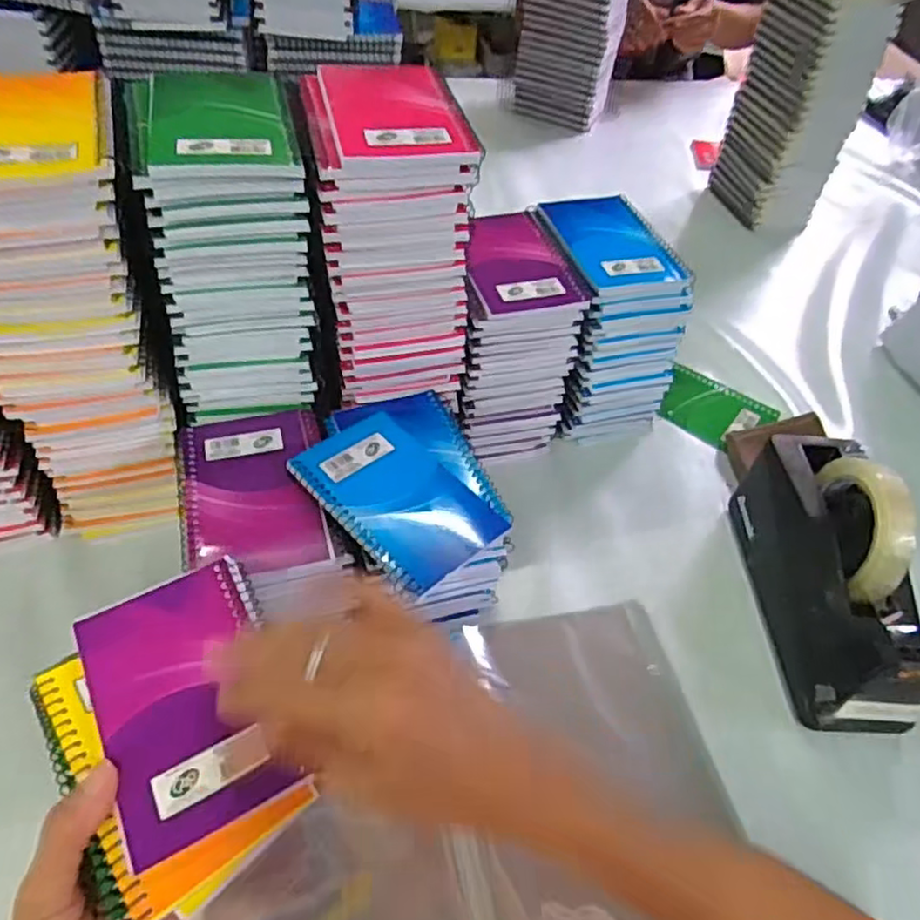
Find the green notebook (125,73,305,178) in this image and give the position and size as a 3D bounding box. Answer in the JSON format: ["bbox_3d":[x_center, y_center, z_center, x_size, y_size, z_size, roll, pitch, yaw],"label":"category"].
[{"bbox_3d":[-0.145,-0.202,0.403,0.095,0.011,0.124,-11,51,-16],"label":"green notebook"}]

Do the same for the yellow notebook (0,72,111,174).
[{"bbox_3d":[-0.241,-0.184,0.366,0.086,0.014,0.108,-14,52,-18],"label":"yellow notebook"}]

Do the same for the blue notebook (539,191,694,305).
[{"bbox_3d":[0.124,-0.181,0.566,0.091,0.016,0.130,-12,51,-16],"label":"blue notebook"}]

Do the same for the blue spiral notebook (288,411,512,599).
[{"bbox_3d":[-0.041,0.022,0.434,0.081,0.007,0.128,-32,58,-31],"label":"blue spiral notebook"}]

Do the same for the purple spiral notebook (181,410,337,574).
[{"bbox_3d":[-0.132,0.017,0.436,0.086,0.005,0.129,-7,50,-13],"label":"purple spiral notebook"}]

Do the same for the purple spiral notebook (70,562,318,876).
[{"bbox_3d":[-0.130,0.111,0.326,0.082,0.010,0.129,-23,53,-19],"label":"purple spiral notebook"}]

